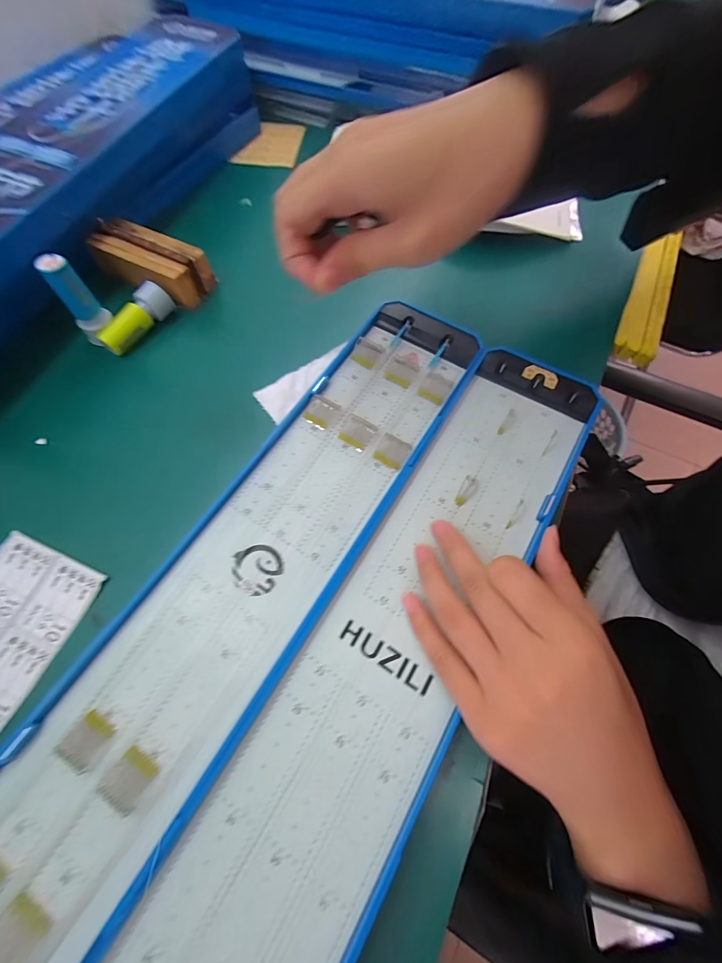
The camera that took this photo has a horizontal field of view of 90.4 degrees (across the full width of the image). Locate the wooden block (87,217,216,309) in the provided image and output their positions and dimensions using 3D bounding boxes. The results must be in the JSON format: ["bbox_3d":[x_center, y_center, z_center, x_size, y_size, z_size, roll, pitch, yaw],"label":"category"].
[{"bbox_3d":[-0.172,-0.179,0.294,0.089,0.034,0.044,25,69,8],"label":"wooden block"}]

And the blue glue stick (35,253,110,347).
[{"bbox_3d":[-0.201,-0.128,0.256,0.019,0.058,0.023,41,72,14],"label":"blue glue stick"}]

